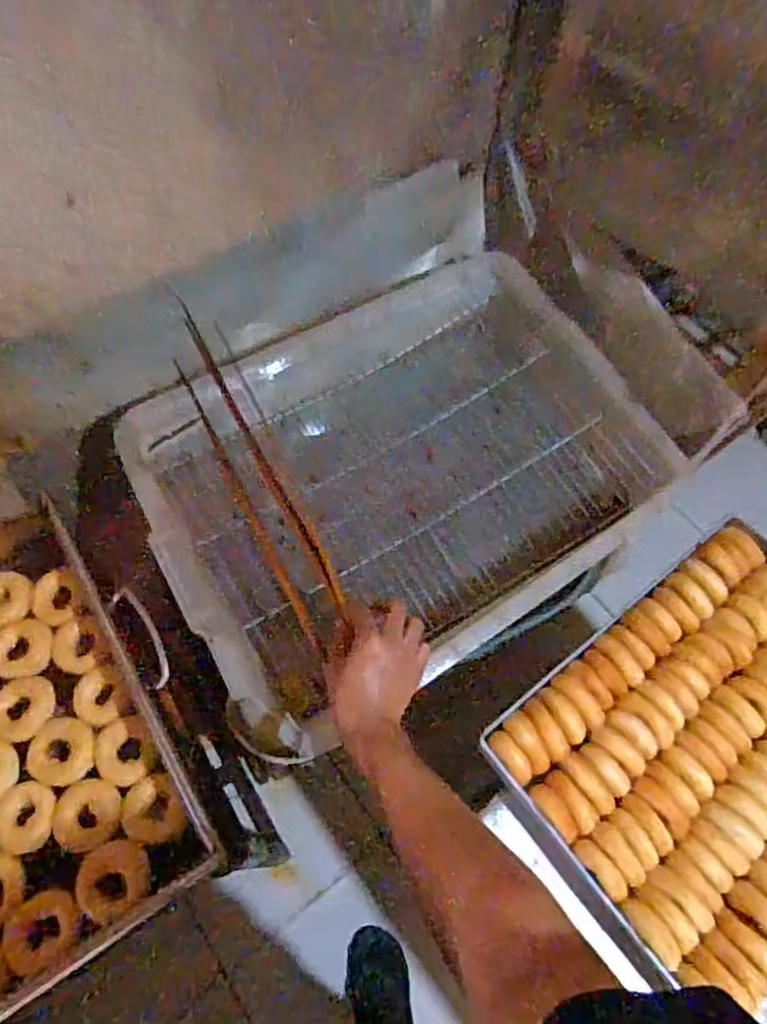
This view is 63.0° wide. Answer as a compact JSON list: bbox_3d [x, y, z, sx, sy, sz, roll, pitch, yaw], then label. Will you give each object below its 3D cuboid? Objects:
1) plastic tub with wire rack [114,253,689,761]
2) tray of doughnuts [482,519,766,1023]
[{"bbox_3d":[0.028,-0.073,0.882,0.679,0.159,0.512,-29,67,-18],"label":"plastic tub with wire rack"},{"bbox_3d":[0.453,0.301,0.761,0.516,0.062,0.454,-33,67,-20],"label":"tray of doughnuts"}]

